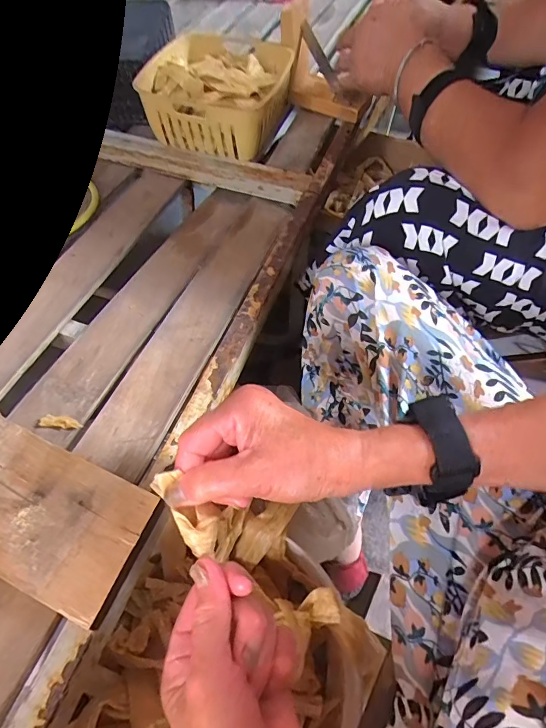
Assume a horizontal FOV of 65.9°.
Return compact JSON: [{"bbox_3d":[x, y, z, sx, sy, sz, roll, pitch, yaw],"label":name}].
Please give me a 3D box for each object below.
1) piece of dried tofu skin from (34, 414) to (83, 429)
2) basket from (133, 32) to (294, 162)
[{"bbox_3d":[-0.176,0.047,0.348,0.039,0.004,0.012,3,55,0],"label":"piece of dried tofu skin"},{"bbox_3d":[-0.074,-0.373,0.599,0.164,0.096,0.169,16,56,9],"label":"basket"}]

